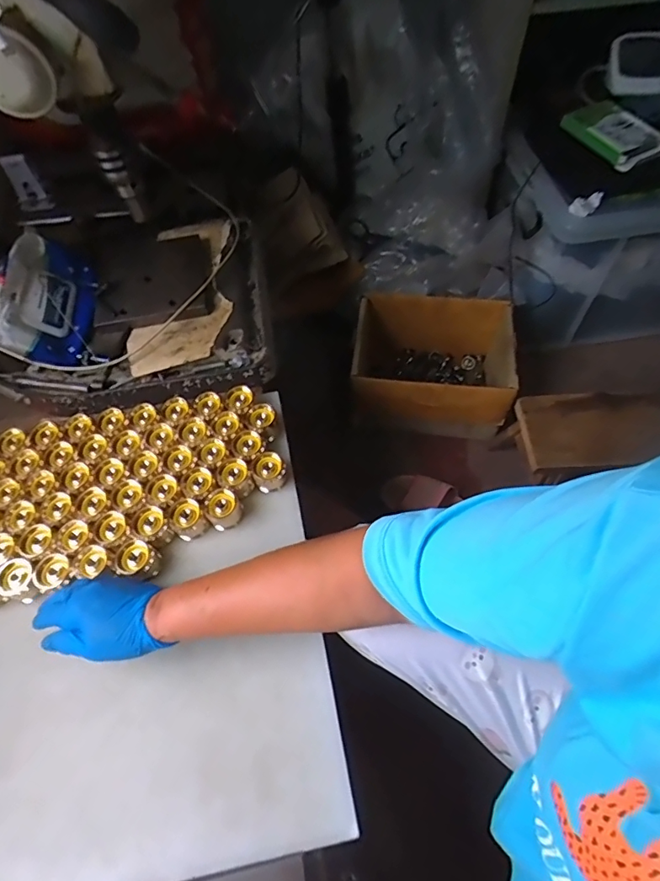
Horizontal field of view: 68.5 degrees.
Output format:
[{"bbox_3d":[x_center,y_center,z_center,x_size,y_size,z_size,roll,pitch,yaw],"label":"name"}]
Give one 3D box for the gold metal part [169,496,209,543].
[{"bbox_3d":[-0.170,0.094,0.580,0.039,0.045,0.036,-2,60,3],"label":"gold metal part"}]

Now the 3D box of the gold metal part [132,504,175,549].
[{"bbox_3d":[-0.210,0.104,0.580,0.034,0.038,0.039,-36,64,-15],"label":"gold metal part"}]

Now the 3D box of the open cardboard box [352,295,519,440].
[{"bbox_3d":[0.222,-0.152,1.066,0.340,0.209,0.236,7,61,8],"label":"open cardboard box"}]

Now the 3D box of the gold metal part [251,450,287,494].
[{"bbox_3d":[-0.075,0.039,0.605,0.037,0.036,0.044,-17,61,-6],"label":"gold metal part"}]

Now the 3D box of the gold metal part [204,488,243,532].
[{"bbox_3d":[-0.129,0.084,0.590,0.041,0.043,0.033,-38,65,-17],"label":"gold metal part"}]

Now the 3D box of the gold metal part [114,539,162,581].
[{"bbox_3d":[-0.219,0.139,0.560,0.036,0.051,0.035,-2,60,3],"label":"gold metal part"}]

